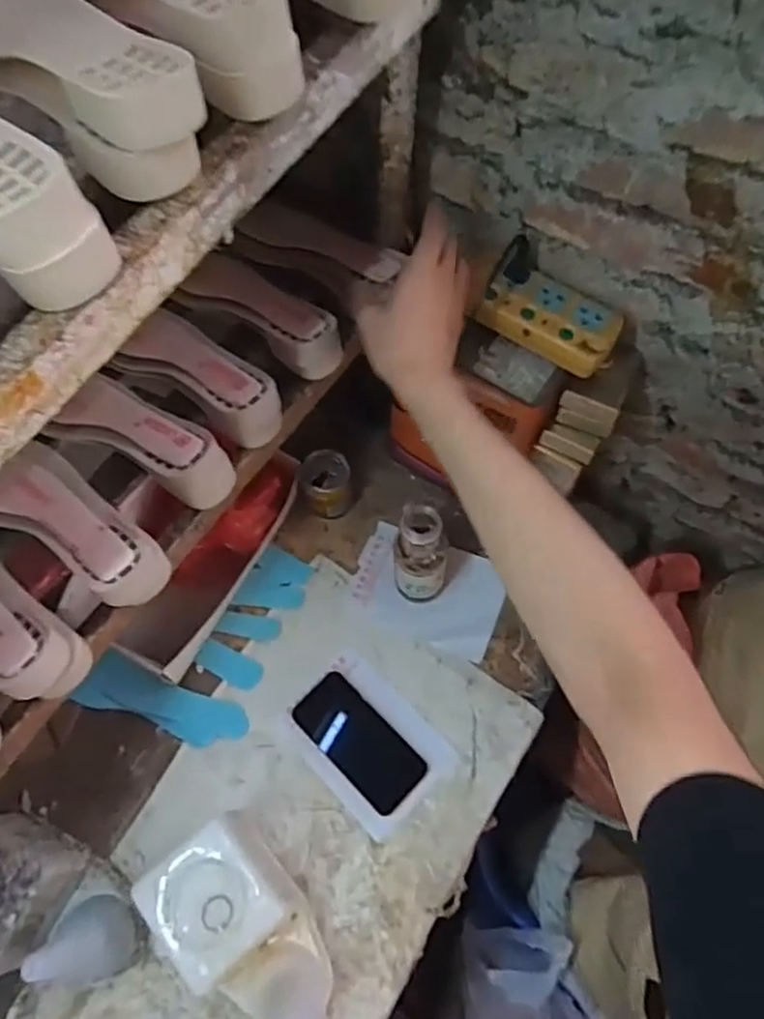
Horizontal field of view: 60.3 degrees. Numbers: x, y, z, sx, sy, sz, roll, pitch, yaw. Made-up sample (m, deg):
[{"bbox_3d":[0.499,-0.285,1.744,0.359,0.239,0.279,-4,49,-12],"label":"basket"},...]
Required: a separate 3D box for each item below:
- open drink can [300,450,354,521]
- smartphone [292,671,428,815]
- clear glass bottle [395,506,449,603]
[{"bbox_3d":[-0.071,-0.027,0.851,0.062,0.087,0.064,0,68,-1],"label":"open drink can"},{"bbox_3d":[-0.027,0.267,0.761,0.158,0.016,0.075,43,73,14],"label":"smartphone"},{"bbox_3d":[0.045,0.057,0.756,0.064,0.189,0.053,14,69,4],"label":"clear glass bottle"}]

